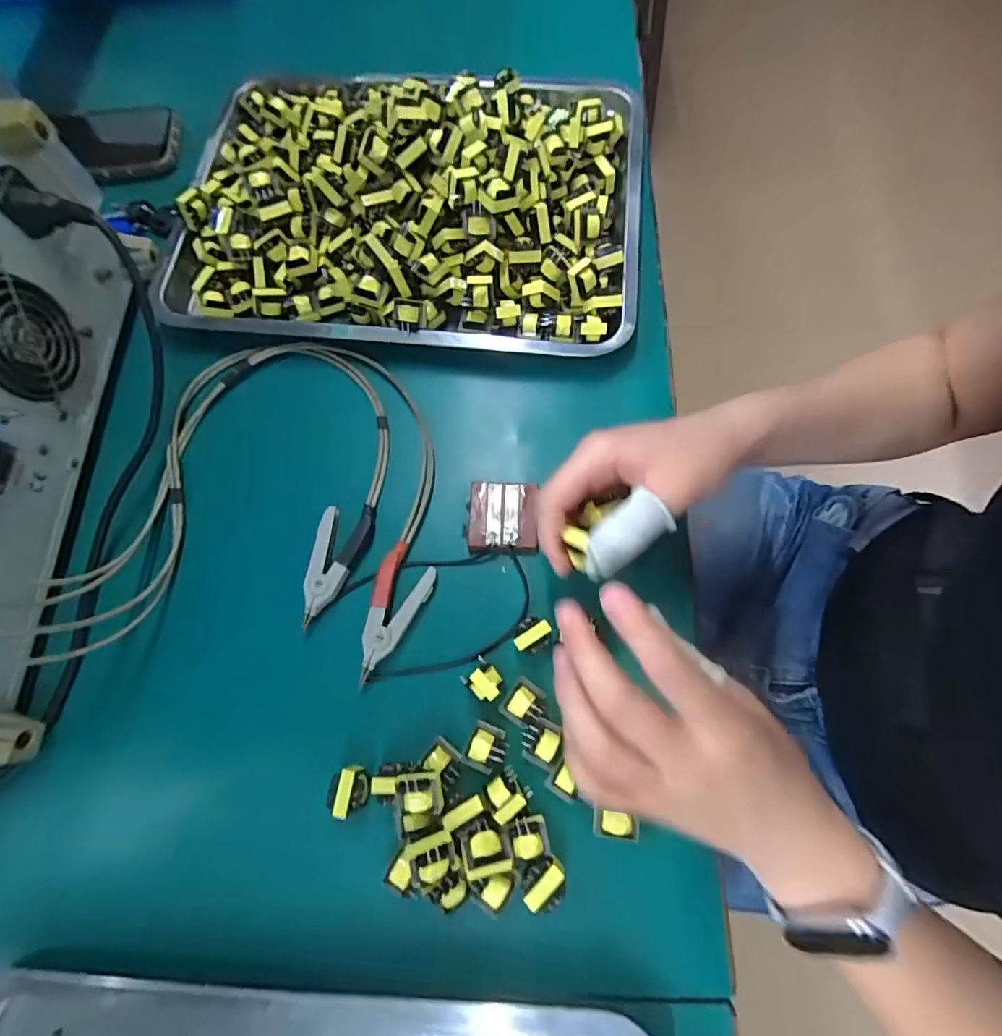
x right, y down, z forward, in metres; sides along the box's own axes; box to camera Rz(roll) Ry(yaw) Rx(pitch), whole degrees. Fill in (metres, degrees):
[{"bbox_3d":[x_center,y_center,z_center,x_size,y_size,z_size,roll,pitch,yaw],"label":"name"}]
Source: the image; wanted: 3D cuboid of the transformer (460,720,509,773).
[{"bbox_3d":[-0.009,0.140,0.302,0.023,0.014,0.026,26,76,9],"label":"transformer"}]

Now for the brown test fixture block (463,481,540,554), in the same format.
[{"bbox_3d":[0.001,-0.001,0.352,0.050,0.015,0.051,4,73,3],"label":"brown test fixture block"}]

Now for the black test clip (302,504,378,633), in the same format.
[{"bbox_3d":[-0.113,0.032,0.346,0.037,0.012,0.084,6,73,4],"label":"black test clip"}]

